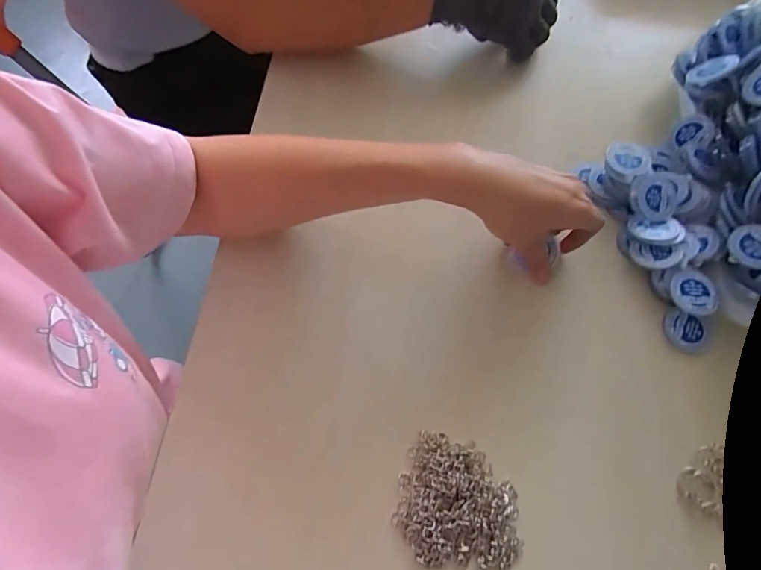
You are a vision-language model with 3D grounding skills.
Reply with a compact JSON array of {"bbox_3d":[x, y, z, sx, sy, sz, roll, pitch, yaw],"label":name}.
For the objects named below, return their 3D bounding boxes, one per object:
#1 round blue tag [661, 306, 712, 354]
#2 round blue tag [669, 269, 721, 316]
[{"bbox_3d":[0.246,0.038,0.345,0.036,0.007,0.030,26,79,8],"label":"round blue tag"},{"bbox_3d":[0.255,0.005,0.348,0.037,0.006,0.037,1,69,-2],"label":"round blue tag"}]

